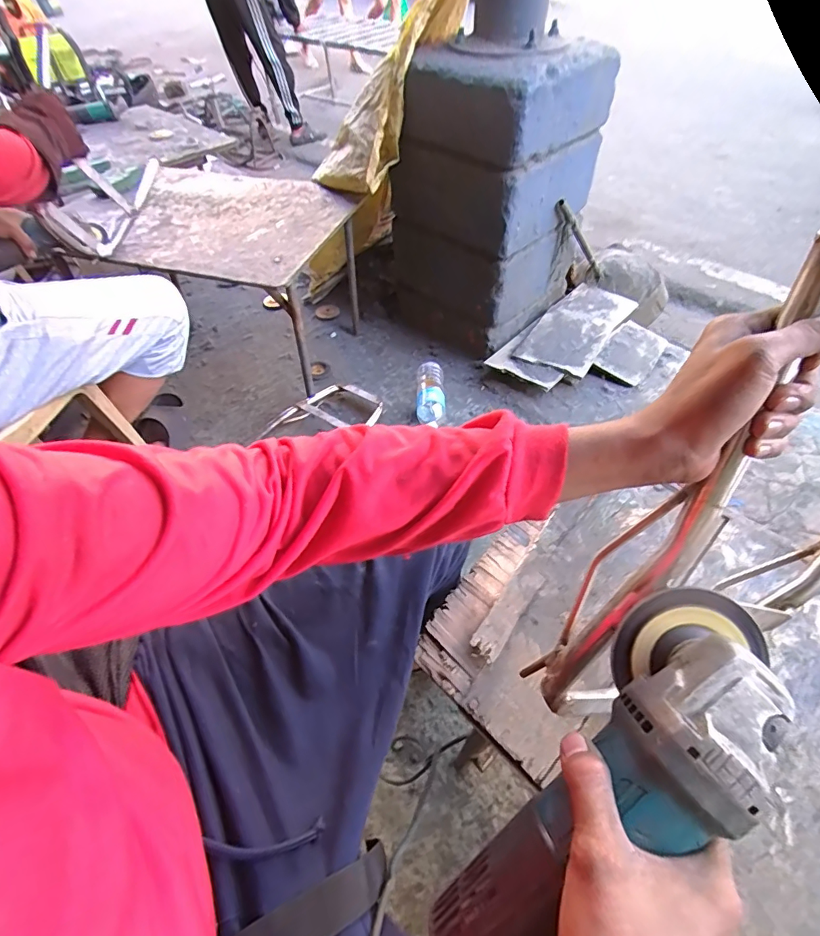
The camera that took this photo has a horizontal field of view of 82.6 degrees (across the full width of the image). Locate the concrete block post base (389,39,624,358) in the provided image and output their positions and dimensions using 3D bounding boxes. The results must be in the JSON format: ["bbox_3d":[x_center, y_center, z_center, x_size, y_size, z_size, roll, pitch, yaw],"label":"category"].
[{"bbox_3d":[0.221,-0.762,1.344,0.417,0.676,0.433,-37,58,-24],"label":"concrete block post base"}]

